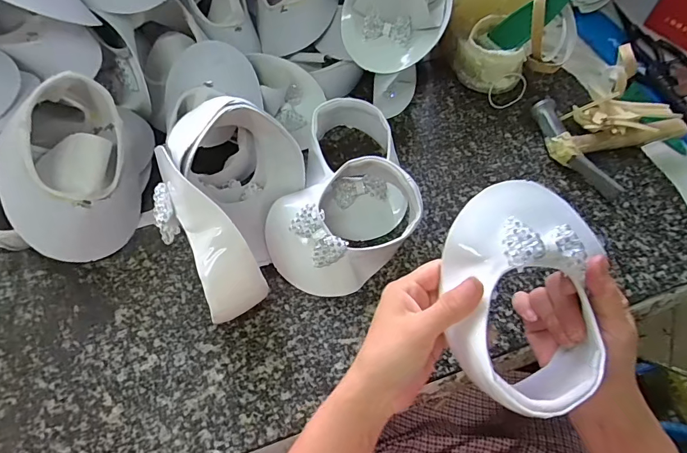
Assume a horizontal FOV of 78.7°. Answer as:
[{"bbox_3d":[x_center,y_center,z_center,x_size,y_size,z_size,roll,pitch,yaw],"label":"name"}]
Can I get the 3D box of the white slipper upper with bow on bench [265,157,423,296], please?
[{"bbox_3d":[0.004,-0.008,0.395,0.150,0.076,0.103,-24,63,-17],"label":"white slipper upper with bow on bench"}]

